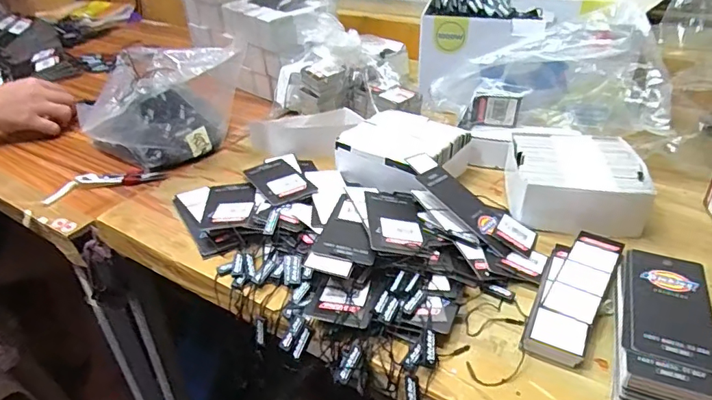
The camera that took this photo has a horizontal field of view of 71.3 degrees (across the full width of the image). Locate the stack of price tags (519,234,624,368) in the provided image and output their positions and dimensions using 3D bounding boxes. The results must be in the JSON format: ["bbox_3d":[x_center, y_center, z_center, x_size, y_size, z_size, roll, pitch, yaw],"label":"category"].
[{"bbox_3d":[0.174,0.069,0.398,0.047,0.019,0.155,19,39,29],"label":"stack of price tags"}]

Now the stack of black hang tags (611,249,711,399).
[{"bbox_3d":[0.210,0.092,0.345,0.058,0.040,0.134,13,37,22],"label":"stack of black hang tags"}]

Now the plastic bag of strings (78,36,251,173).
[{"bbox_3d":[-0.223,-0.104,0.573,0.157,0.128,0.102,-26,40,-30],"label":"plastic bag of strings"}]

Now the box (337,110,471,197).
[{"bbox_3d":[0.052,-0.051,0.547,0.117,0.043,0.135,18,39,28],"label":"box"}]

